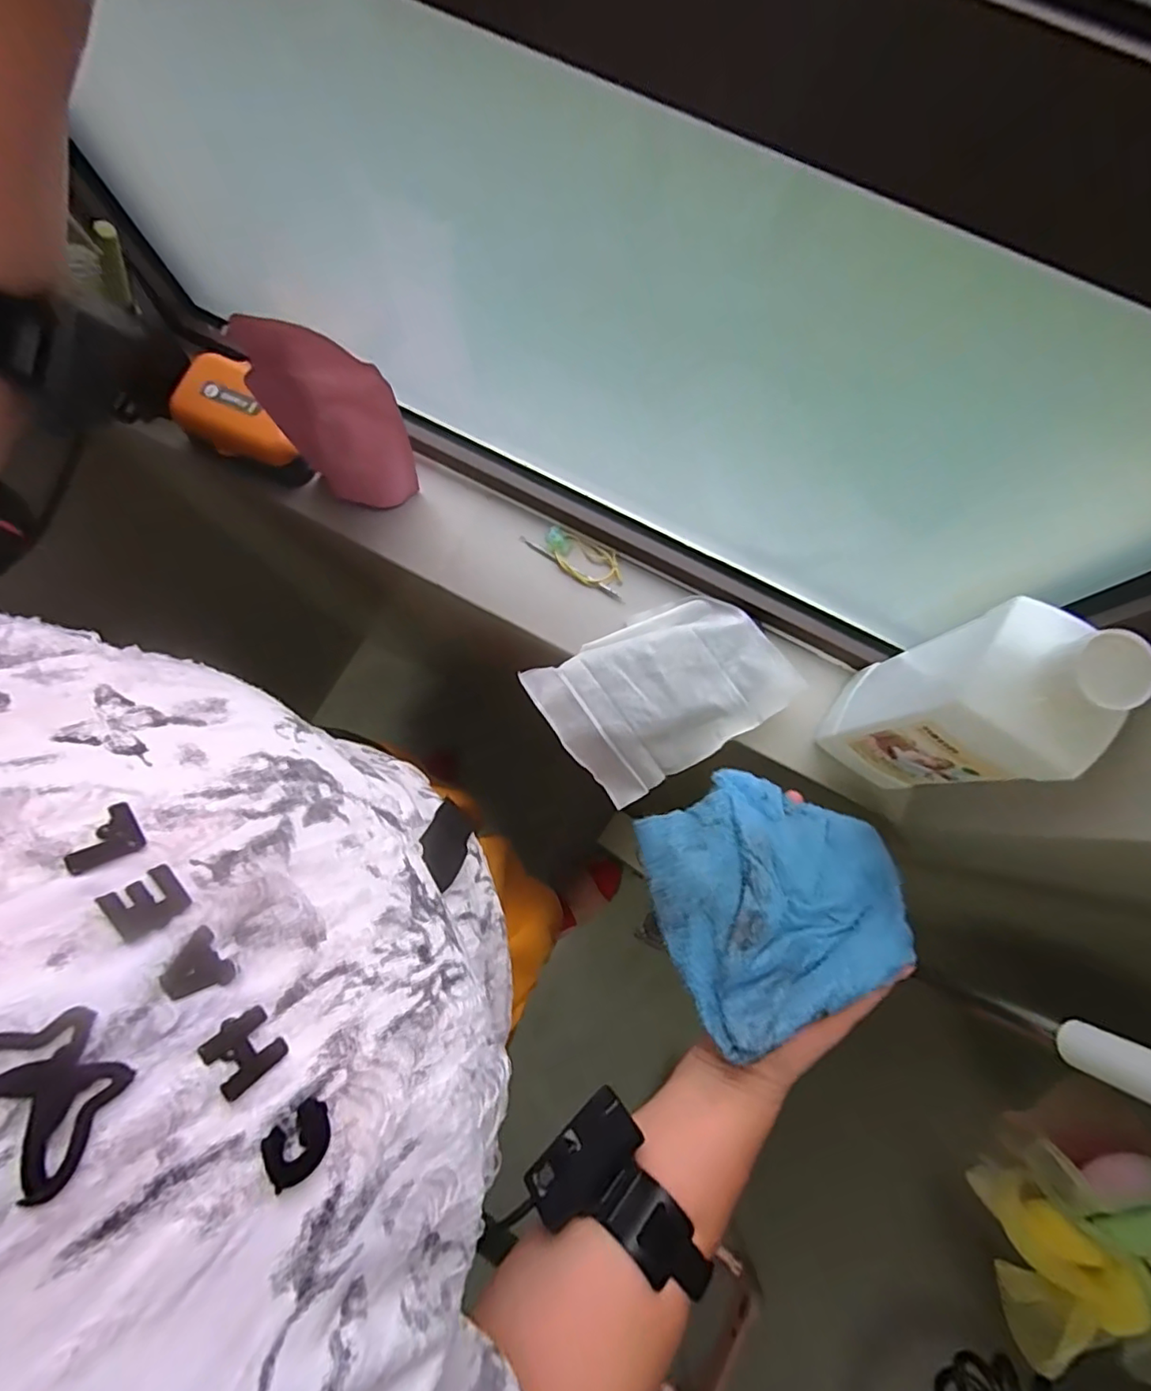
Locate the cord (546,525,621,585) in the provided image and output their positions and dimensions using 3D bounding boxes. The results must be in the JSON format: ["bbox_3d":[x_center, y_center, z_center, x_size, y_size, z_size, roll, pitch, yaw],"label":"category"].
[{"bbox_3d":[0.007,-0.123,0.532,0.076,0.011,0.036,22,80,4],"label":"cord"}]

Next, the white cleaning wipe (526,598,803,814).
[{"bbox_3d":[0.073,-0.005,0.514,0.197,0.048,0.141,-31,81,-6],"label":"white cleaning wipe"}]

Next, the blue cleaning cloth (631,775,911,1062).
[{"bbox_3d":[0.137,0.131,0.402,0.162,0.067,0.148,-21,80,-4],"label":"blue cleaning cloth"}]

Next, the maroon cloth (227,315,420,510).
[{"bbox_3d":[-0.195,-0.215,0.463,0.115,0.176,0.027,16,73,1],"label":"maroon cloth"}]

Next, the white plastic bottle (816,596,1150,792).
[{"bbox_3d":[0.251,0.006,0.382,0.073,0.223,0.078,33,81,5],"label":"white plastic bottle"}]

